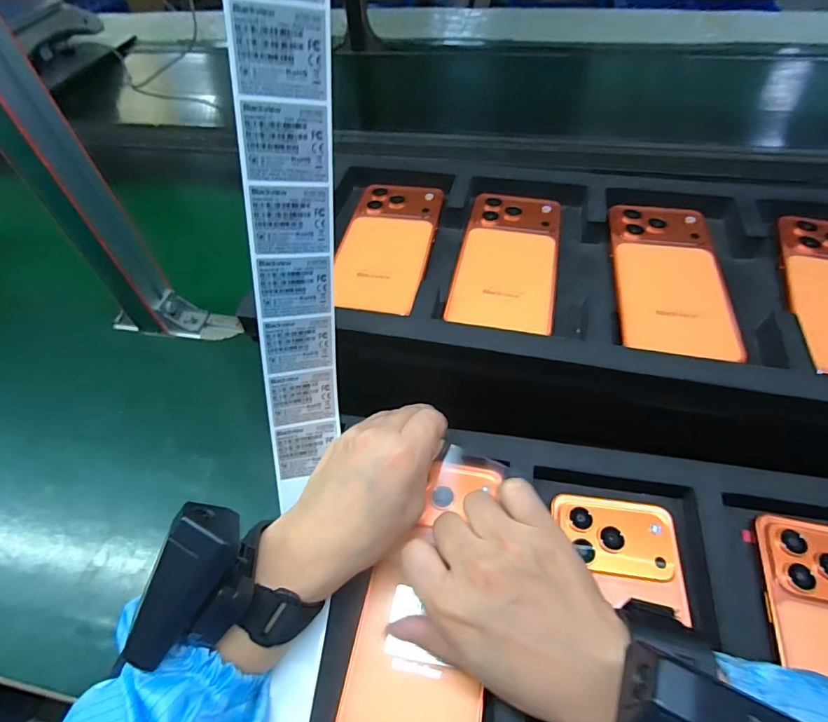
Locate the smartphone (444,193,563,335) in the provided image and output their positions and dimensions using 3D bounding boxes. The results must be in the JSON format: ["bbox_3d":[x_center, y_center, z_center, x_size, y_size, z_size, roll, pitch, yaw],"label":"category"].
[{"bbox_3d":[0.075,-0.084,0.364,0.076,0.005,0.153,9,54,10],"label":"smartphone"}]

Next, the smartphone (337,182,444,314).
[{"bbox_3d":[-0.022,-0.099,0.378,0.074,0.012,0.159,6,54,8],"label":"smartphone"}]

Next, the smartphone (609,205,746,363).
[{"bbox_3d":[0.190,-0.066,0.342,0.077,0.006,0.154,7,54,8],"label":"smartphone"}]

